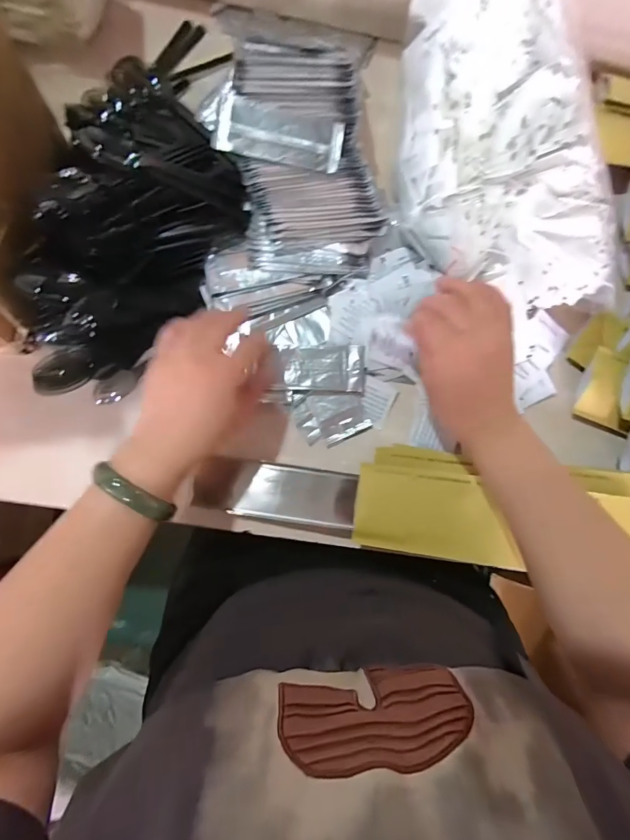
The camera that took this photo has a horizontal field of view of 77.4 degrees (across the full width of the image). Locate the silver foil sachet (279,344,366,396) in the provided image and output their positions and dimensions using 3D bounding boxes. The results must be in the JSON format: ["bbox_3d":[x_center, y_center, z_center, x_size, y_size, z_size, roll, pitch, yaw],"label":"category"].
[{"bbox_3d":[0.011,-0.051,0.413,0.085,0.014,0.050,-4,91,-1],"label":"silver foil sachet"}]

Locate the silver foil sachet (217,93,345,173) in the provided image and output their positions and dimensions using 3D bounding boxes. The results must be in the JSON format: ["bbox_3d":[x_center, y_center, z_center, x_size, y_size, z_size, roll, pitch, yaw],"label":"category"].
[{"bbox_3d":[-0.033,-0.284,0.389,0.119,0.005,0.051,7,97,-8],"label":"silver foil sachet"}]

